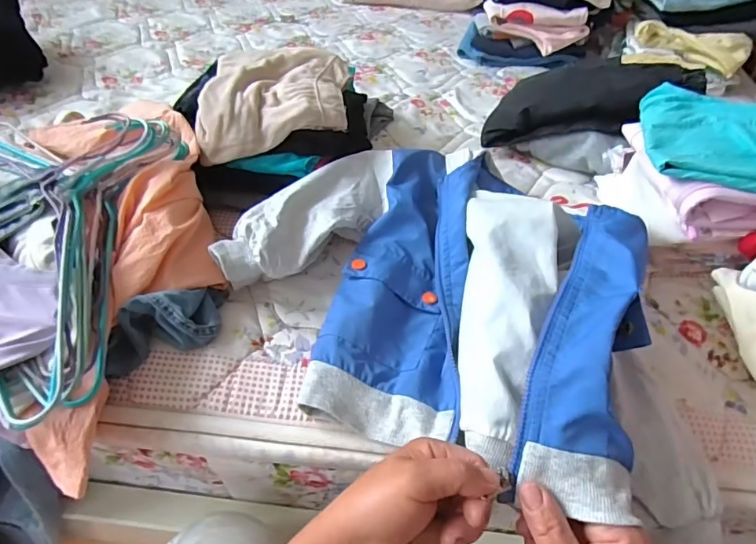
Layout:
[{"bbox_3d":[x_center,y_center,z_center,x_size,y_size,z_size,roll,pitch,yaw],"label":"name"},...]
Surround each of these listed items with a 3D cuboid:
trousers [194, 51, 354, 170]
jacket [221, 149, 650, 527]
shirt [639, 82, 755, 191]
[{"bbox_3d":[-0.128,-0.227,0.625,0.173,0.053,0.218,-1,46,-4],"label":"trousers"},{"bbox_3d":[0.057,-0.010,0.472,0.381,0.109,0.337,23,49,18],"label":"jacket"},{"bbox_3d":[0.409,-0.155,0.537,0.197,0.054,0.170,18,47,13],"label":"shirt"}]

